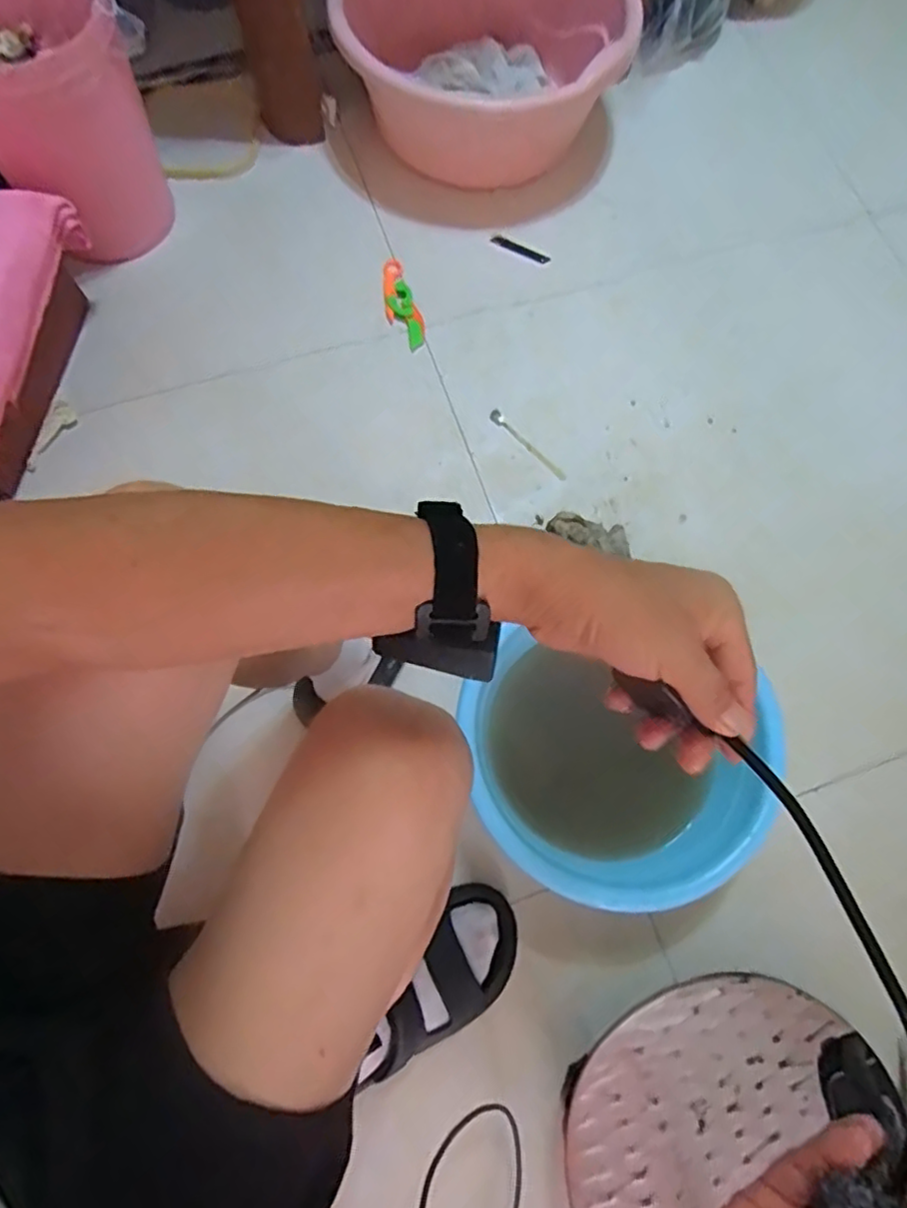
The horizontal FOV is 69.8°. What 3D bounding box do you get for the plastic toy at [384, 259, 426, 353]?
[{"bbox_3d":[-0.081,-0.449,0.967,0.046,0.013,0.153,-18,73,-6],"label":"plastic toy"}]

